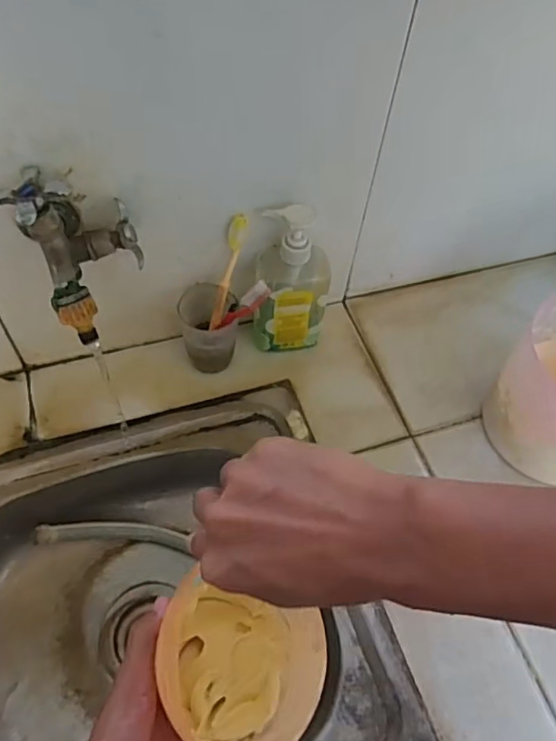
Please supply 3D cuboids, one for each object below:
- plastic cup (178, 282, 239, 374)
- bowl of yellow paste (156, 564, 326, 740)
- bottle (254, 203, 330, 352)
[{"bbox_3d":[-0.079,-0.042,0.668,0.065,0.093,0.068,2,56,-3],"label":"plastic cup"},{"bbox_3d":[-0.028,0.202,0.392,0.108,0.065,0.102,2,56,-3],"label":"bowl of yellow paste"},{"bbox_3d":[0.016,-0.097,0.649,0.084,0.194,0.056,-6,57,-8],"label":"bottle"}]

